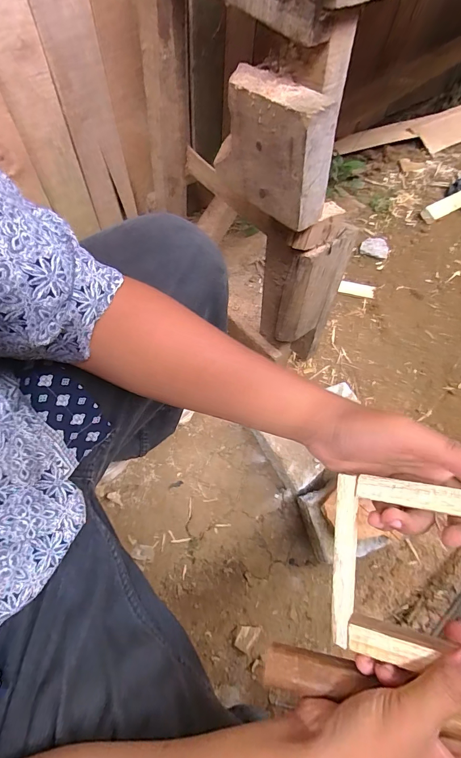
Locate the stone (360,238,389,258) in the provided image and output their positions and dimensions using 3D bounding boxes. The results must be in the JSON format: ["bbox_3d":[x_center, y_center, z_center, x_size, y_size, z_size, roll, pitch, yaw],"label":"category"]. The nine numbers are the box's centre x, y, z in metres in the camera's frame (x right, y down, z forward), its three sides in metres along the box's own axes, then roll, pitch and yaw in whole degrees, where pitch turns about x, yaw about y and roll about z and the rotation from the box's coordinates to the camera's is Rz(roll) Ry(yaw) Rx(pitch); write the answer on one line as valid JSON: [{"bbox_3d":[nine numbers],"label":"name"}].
[{"bbox_3d":[0.393,-0.357,0.951,0.074,0.024,0.056,15,65,6],"label":"stone"}]

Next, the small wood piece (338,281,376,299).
[{"bbox_3d":[0.327,-0.233,0.909,0.087,0.009,0.038,15,65,6],"label":"small wood piece"}]

